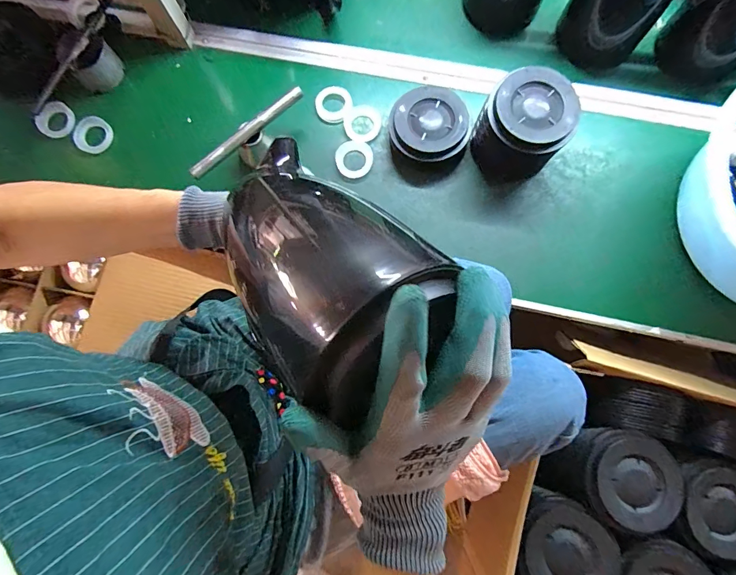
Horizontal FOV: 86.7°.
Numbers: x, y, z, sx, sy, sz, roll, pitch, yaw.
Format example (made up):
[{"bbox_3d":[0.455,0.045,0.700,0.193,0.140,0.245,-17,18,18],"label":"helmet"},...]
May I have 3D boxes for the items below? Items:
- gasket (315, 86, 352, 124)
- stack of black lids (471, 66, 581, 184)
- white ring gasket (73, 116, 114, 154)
[{"bbox_3d":[-0.055,-0.299,0.634,0.058,0.007,0.065,16,80,4],"label":"gasket"},{"bbox_3d":[0.221,-0.228,0.568,0.120,0.103,0.116,35,82,7],"label":"stack of black lids"},{"bbox_3d":[-0.455,-0.252,0.648,0.053,0.016,0.060,19,101,-22],"label":"white ring gasket"}]

